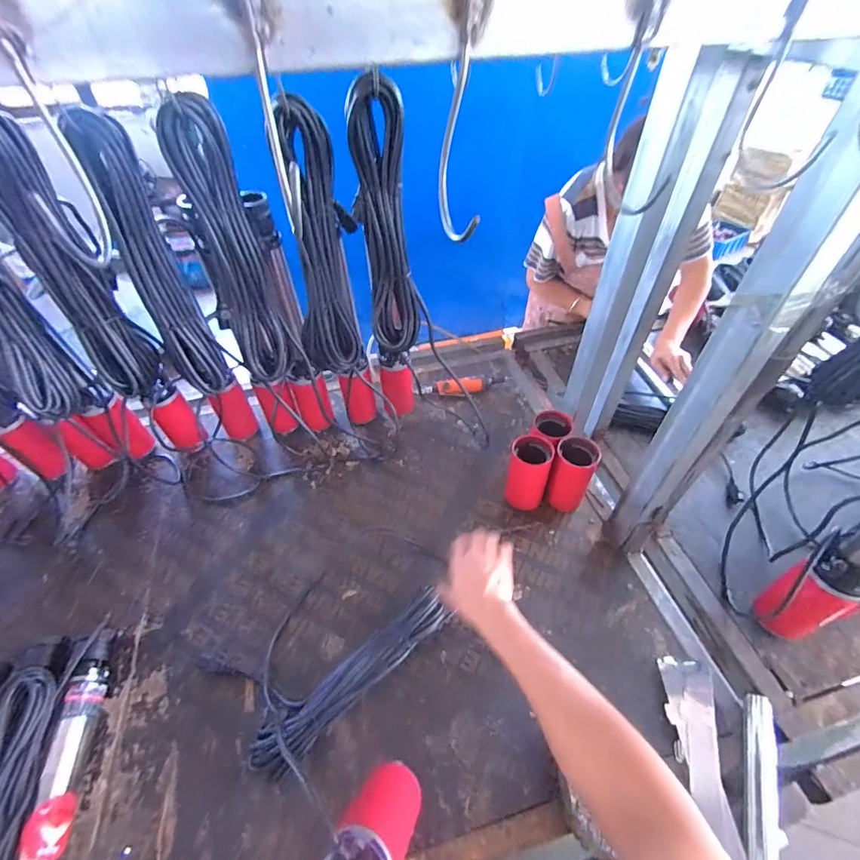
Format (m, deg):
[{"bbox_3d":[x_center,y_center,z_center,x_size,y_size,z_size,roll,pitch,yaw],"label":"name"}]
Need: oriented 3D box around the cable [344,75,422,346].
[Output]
[{"bbox_3d":[-0.057,-0.263,0.577,0.077,0.323,0.044,-11,48,-8],"label":"cable"}]

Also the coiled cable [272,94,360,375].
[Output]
[{"bbox_3d":[-0.152,-0.234,0.582,0.077,0.333,0.076,15,50,15],"label":"coiled cable"}]

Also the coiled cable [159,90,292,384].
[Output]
[{"bbox_3d":[-0.252,-0.212,0.542,0.074,0.322,0.068,-14,49,-10],"label":"coiled cable"}]

